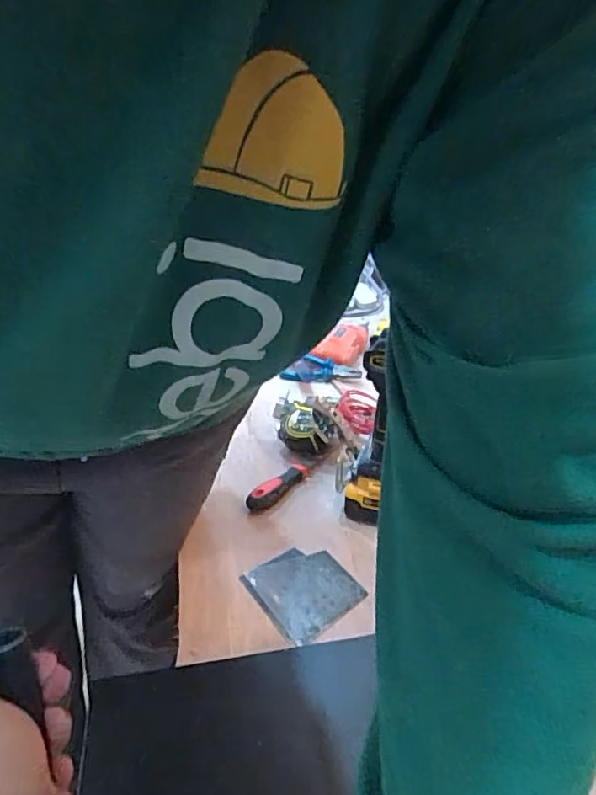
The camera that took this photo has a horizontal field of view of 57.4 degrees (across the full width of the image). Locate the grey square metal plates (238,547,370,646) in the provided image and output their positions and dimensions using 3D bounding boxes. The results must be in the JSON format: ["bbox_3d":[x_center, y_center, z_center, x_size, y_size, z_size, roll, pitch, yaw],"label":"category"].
[{"bbox_3d":[0.006,0.201,0.577,0.103,0.004,0.108,-17,33,-36],"label":"grey square metal plates"}]

